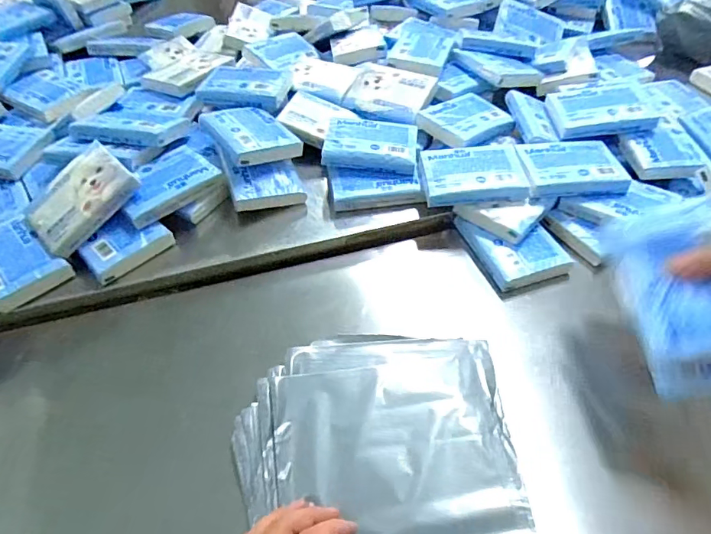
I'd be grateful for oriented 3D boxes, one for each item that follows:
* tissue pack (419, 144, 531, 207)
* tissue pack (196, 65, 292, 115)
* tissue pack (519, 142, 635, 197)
[{"bbox_3d":[0.140,-0.113,0.560,0.117,0.027,0.084,-2,49,-1],"label":"tissue pack"},{"bbox_3d":[-0.151,-0.250,0.650,0.114,0.032,0.080,8,50,8],"label":"tissue pack"},{"bbox_3d":[0.258,-0.121,0.561,0.117,0.016,0.083,-2,49,0],"label":"tissue pack"}]

